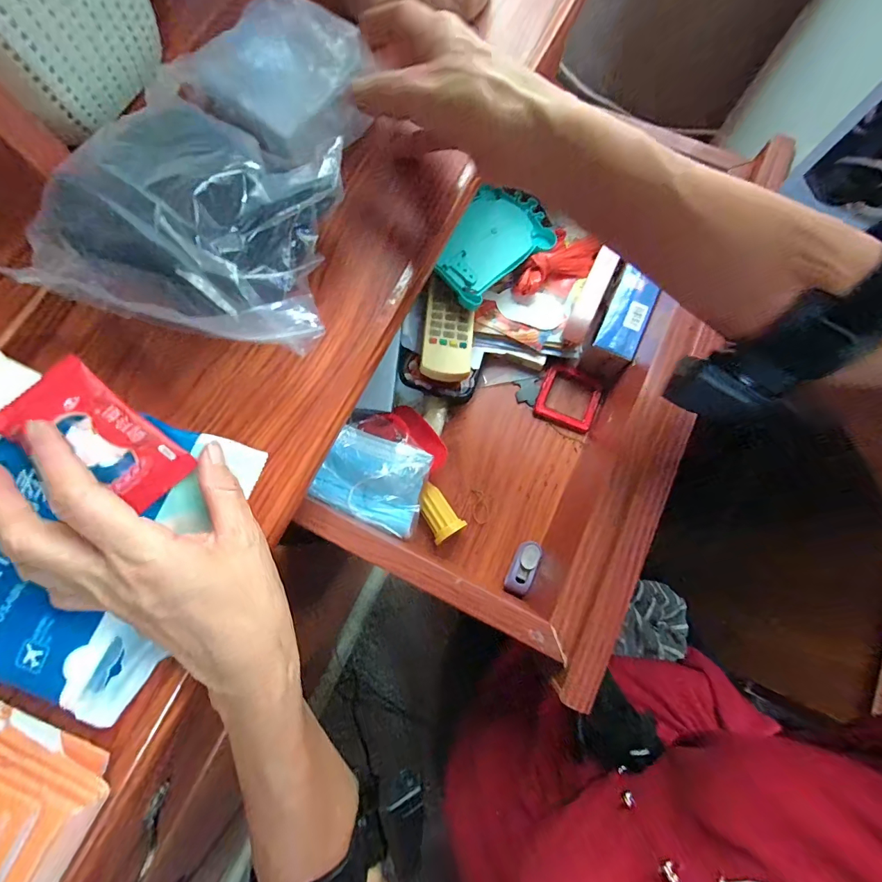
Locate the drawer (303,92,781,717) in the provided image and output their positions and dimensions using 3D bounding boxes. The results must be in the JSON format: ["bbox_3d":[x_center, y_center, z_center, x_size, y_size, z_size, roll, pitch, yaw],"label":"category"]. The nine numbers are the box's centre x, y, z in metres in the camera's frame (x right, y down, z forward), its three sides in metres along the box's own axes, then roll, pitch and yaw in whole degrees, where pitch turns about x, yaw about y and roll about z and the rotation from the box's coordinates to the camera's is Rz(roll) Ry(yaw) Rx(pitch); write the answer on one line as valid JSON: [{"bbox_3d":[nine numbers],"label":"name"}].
[{"bbox_3d":[0.080,-0.073,0.364,0.247,0.134,0.432,25,78,5],"label":"drawer"}]

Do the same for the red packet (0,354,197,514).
[{"bbox_3d":[-0.189,-0.002,0.216,0.090,0.009,0.048,38,79,-7],"label":"red packet"}]

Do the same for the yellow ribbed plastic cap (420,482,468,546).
[{"bbox_3d":[-0.004,0.070,0.385,0.031,0.025,0.053,-33,80,-8],"label":"yellow ribbed plastic cap"}]

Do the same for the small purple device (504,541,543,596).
[{"bbox_3d":[0.080,0.122,0.376,0.022,0.019,0.051,25,78,5],"label":"small purple device"}]

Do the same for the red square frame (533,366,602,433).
[{"bbox_3d":[0.138,-0.048,0.418,0.061,0.014,0.064,20,78,4],"label":"red square frame"}]

